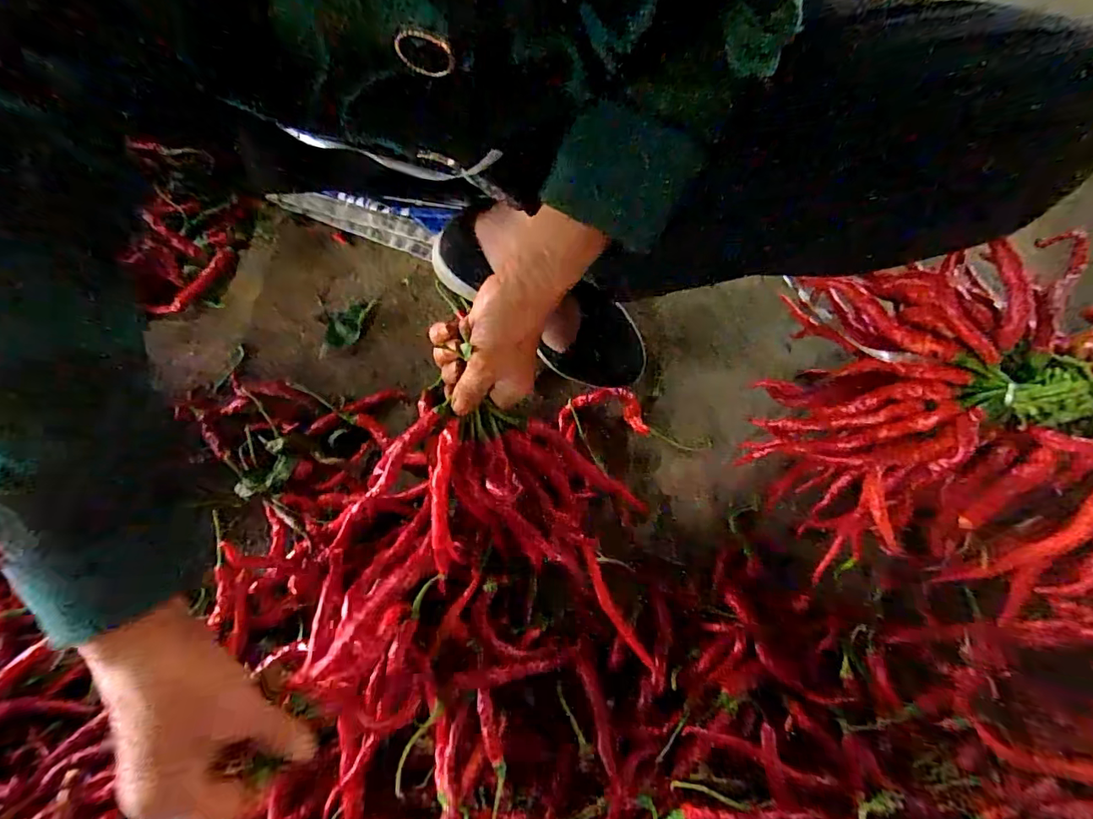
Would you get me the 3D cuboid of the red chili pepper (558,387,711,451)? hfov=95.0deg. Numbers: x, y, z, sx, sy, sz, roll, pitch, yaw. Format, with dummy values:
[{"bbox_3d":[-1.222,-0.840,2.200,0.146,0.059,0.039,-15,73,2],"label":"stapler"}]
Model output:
[{"bbox_3d":[0.085,0.006,0.474,0.142,0.025,0.045,7,77,1],"label":"red chili pepper"}]

